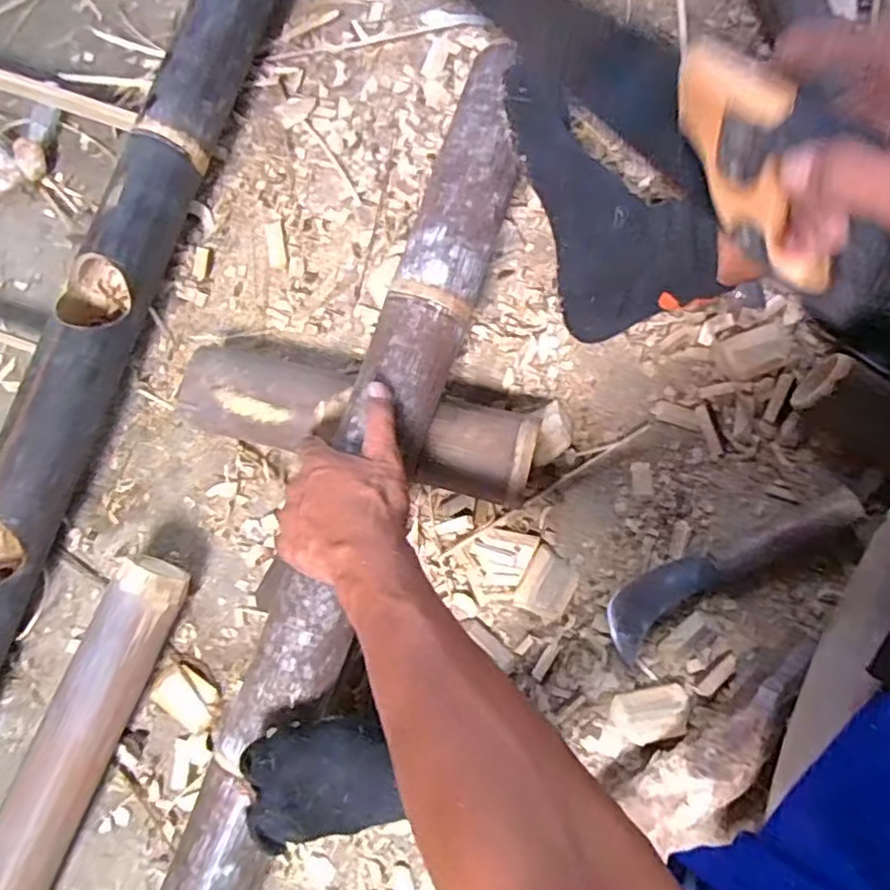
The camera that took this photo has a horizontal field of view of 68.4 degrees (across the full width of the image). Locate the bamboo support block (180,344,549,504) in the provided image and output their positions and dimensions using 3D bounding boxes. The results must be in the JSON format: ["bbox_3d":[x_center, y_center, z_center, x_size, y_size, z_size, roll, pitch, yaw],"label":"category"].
[{"bbox_3d":[-0.076,-0.020,0.580,0.306,0.063,0.077,14,83,3],"label":"bamboo support block"}]

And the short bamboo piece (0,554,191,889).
[{"bbox_3d":[-0.304,0.254,0.538,0.059,0.073,0.333,21,83,4],"label":"short bamboo piece"}]

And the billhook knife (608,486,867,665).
[{"bbox_3d":[0.247,0.105,0.569,0.234,0.040,0.053,-30,83,-3],"label":"billhook knife"}]

